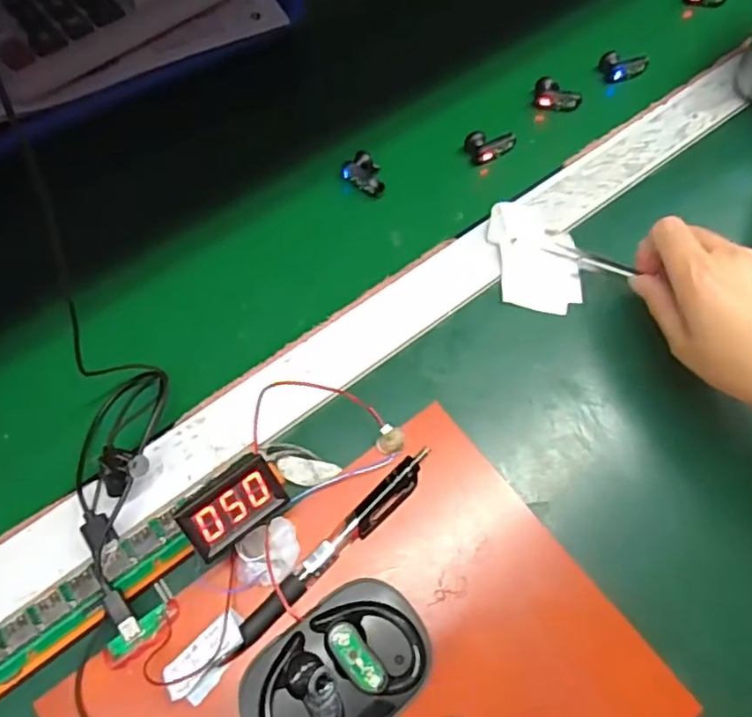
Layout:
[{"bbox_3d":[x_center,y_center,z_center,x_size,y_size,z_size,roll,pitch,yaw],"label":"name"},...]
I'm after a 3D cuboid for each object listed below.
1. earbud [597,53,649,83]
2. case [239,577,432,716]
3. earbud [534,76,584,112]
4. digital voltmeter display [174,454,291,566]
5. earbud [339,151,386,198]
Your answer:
[{"bbox_3d":[0.199,-0.237,0.498,0.035,0.012,0.023,-22,71,-10],"label":"earbud"},{"bbox_3d":[-0.017,0.147,0.288,0.087,0.033,0.058,-37,70,-17],"label":"case"},{"bbox_3d":[0.141,-0.204,0.483,0.036,0.015,0.020,16,69,4],"label":"earbud"},{"bbox_3d":[-0.069,0.070,0.295,0.047,0.017,0.030,-39,108,-20],"label":"digital voltmeter display"},{"bbox_3d":[-0.010,-0.132,0.445,0.029,0.014,0.031,-8,69,-5],"label":"earbud"}]

